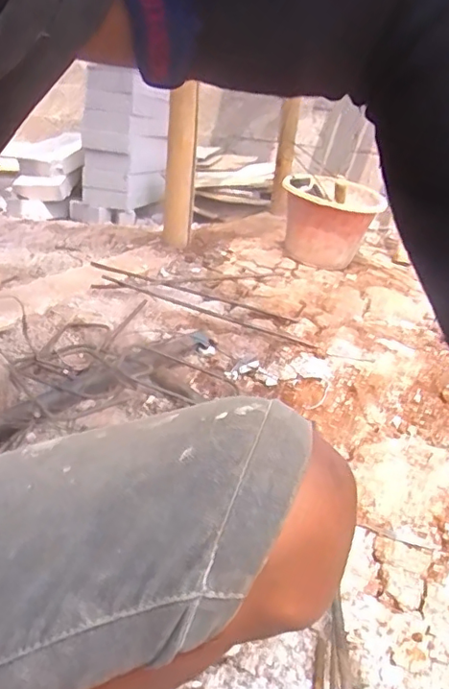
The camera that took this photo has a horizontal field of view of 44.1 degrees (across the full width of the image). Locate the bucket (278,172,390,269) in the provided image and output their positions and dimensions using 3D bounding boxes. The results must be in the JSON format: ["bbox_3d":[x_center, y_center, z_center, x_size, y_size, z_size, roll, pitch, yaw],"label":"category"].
[{"bbox_3d":[0.300,-0.335,1.567,0.246,0.243,0.246,15,24,22],"label":"bucket"}]

